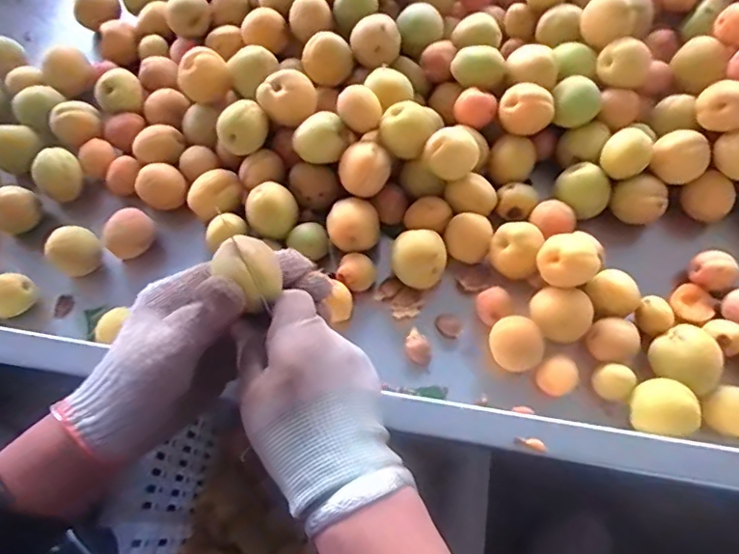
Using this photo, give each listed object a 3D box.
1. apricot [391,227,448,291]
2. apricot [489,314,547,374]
[{"bbox_3d":[0.042,-0.011,0.470,0.044,0.049,0.041,-1,67,2],"label":"apricot"},{"bbox_3d":[0.115,0.056,0.440,0.036,0.038,0.041,-40,71,-14],"label":"apricot"}]

